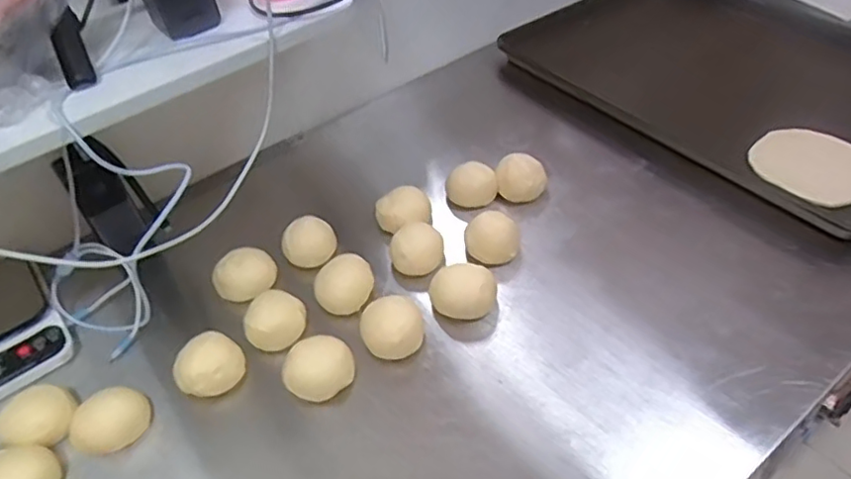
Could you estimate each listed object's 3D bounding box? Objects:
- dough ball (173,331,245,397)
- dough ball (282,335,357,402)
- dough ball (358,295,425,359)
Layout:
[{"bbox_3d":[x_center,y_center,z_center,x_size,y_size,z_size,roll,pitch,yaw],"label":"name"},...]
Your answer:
[{"bbox_3d":[-0.210,0.124,0.590,0.064,0.053,0.057,-35,51,-24],"label":"dough ball"},{"bbox_3d":[-0.100,0.122,0.576,0.066,0.035,0.052,-20,45,-13],"label":"dough ball"},{"bbox_3d":[-0.033,0.086,0.608,0.063,0.040,0.064,-12,45,-4],"label":"dough ball"}]

